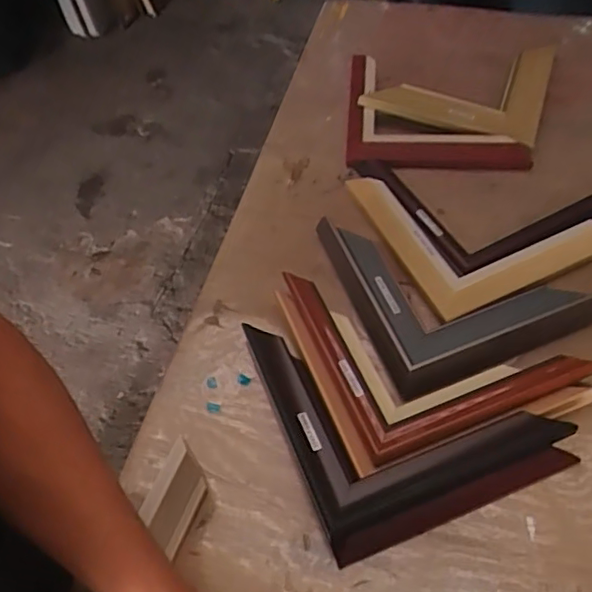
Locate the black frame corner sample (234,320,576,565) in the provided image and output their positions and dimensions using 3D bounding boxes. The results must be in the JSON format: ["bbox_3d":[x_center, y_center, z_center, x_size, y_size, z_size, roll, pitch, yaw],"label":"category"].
[{"bbox_3d":[0.084,0.075,0.479,0.200,0.041,0.209,-18,55,-10],"label":"black frame corner sample"}]

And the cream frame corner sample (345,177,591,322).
[{"bbox_3d":[0.178,-0.089,0.588,0.193,0.015,0.207,-25,55,-12],"label":"cream frame corner sample"}]

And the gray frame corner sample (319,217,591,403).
[{"bbox_3d":[0.145,-0.020,0.553,0.200,0.036,0.199,-19,54,-8],"label":"gray frame corner sample"}]

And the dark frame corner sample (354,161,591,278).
[{"bbox_3d":[0.180,-0.074,0.577,0.264,0.015,0.136,12,55,15],"label":"dark frame corner sample"}]

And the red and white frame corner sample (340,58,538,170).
[{"bbox_3d":[0.162,-0.219,0.679,0.200,0.027,0.168,2,53,7],"label":"red and white frame corner sample"}]

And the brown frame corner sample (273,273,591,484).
[{"bbox_3d":[0.112,0.041,0.514,0.211,0.029,0.194,-16,55,-8],"label":"brown frame corner sample"}]

